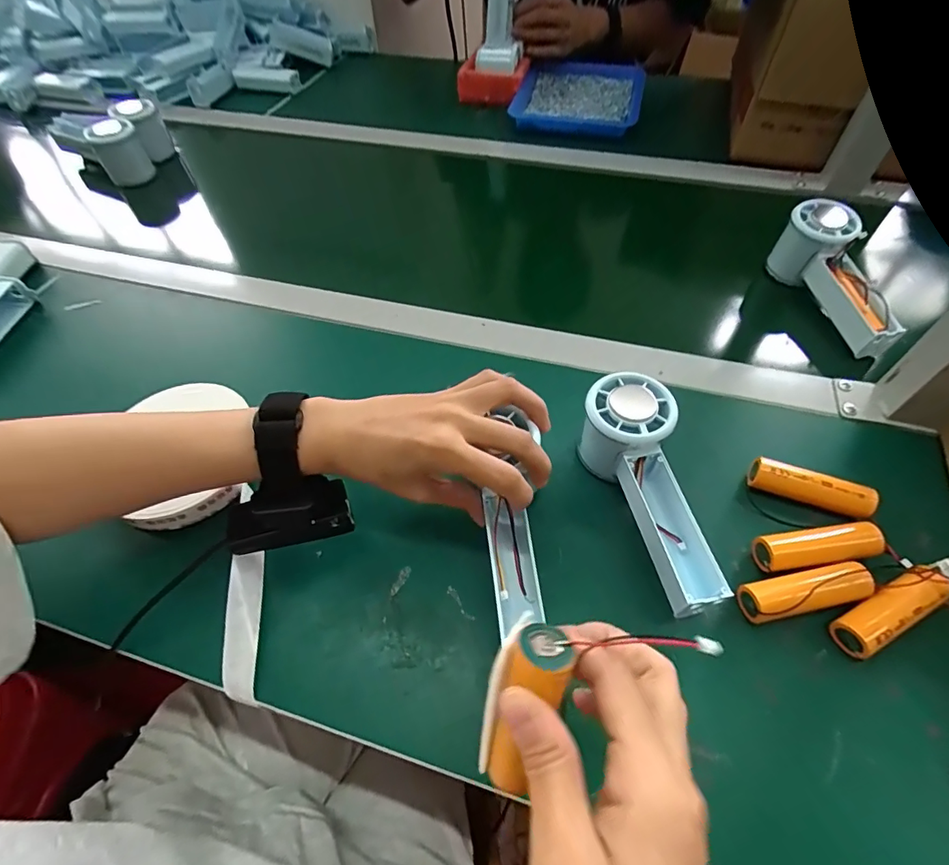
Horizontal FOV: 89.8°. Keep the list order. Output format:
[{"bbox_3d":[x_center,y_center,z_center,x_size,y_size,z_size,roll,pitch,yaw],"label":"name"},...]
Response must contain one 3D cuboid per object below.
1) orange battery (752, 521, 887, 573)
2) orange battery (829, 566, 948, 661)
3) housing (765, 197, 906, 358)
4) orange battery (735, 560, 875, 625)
[{"bbox_3d":[0.215,0.074,0.302,0.078,0.019,0.022,-8,55,-3],"label":"orange battery"},{"bbox_3d":[0.240,0.103,0.274,0.070,0.024,0.022,-23,57,-13],"label":"orange battery"},{"bbox_3d":[0.333,-0.137,0.437,0.047,0.063,0.152,-11,68,-6],"label":"housing"},{"bbox_3d":[0.196,0.094,0.283,0.074,0.027,0.023,-12,55,-6],"label":"orange battery"}]

